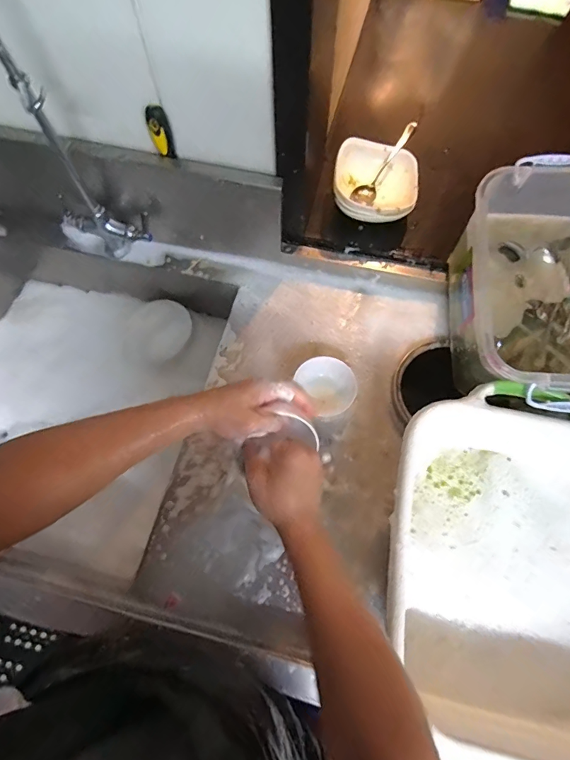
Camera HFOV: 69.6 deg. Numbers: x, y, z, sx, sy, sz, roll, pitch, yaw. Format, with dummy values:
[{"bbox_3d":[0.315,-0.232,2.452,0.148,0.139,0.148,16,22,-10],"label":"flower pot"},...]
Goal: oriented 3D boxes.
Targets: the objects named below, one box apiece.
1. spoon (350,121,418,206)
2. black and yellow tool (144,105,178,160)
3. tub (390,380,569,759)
[{"bbox_3d":[0.191,-0.409,0.777,0.040,0.031,0.210,35,84,14],"label":"spoon"},{"bbox_3d":[-0.196,-0.390,0.648,0.033,0.086,0.019,-19,69,-7],"label":"black and yellow tool"},{"bbox_3d":[0.281,0.233,0.506,0.310,0.129,0.431,12,68,5],"label":"tub"}]

